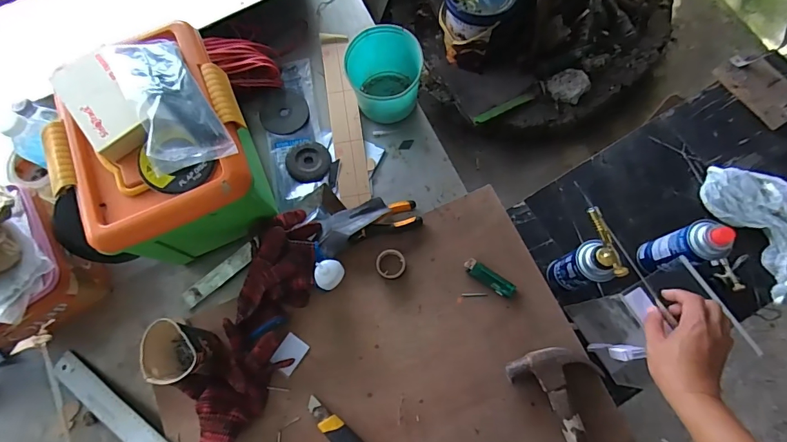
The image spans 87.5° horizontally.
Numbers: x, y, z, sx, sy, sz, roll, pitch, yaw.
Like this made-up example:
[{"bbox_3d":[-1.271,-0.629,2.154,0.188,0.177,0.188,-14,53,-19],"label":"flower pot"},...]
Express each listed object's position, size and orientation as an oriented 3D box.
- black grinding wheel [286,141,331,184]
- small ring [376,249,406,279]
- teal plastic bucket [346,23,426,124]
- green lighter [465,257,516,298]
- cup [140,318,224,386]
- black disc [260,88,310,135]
[{"bbox_3d":[-0.147,-0.103,0.707,0.076,0.008,0.074,-1,75,2],"label":"black grinding wheel"},{"bbox_3d":[-0.004,0.066,0.629,0.046,0.016,0.045,-1,75,2],"label":"small ring"},{"bbox_3d":[-0.019,-0.246,0.697,0.114,0.103,0.132,-5,75,1],"label":"teal plastic bucket"},{"bbox_3d":[0.146,0.086,0.625,0.083,0.011,0.026,35,79,10],"label":"green lighter"},{"bbox_3d":[-0.289,0.182,0.577,0.072,0.101,0.077,-1,75,2],"label":"cup"},{"bbox_3d":[-0.196,-0.197,0.741,0.083,0.010,0.086,-1,75,2],"label":"black disc"}]

